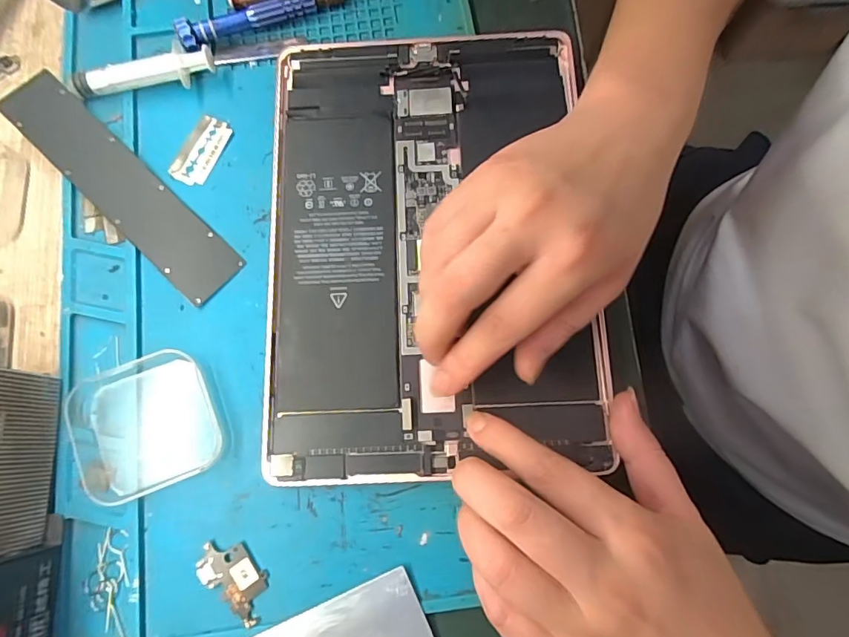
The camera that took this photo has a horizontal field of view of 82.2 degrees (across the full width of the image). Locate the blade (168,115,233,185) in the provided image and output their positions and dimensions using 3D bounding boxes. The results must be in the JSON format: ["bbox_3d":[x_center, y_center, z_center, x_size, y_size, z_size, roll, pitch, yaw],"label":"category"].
[{"bbox_3d":[-0.129,-0.097,0.282,0.022,0.004,0.041,25,79,7],"label":"blade"}]

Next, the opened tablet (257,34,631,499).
[{"bbox_3d":[0.003,-0.043,0.266,0.172,0.011,0.245,-3,77,1],"label":"opened tablet"}]

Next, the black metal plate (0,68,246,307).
[{"bbox_3d":[-0.170,-0.074,0.273,0.162,0.005,0.036,43,77,4],"label":"black metal plate"}]

